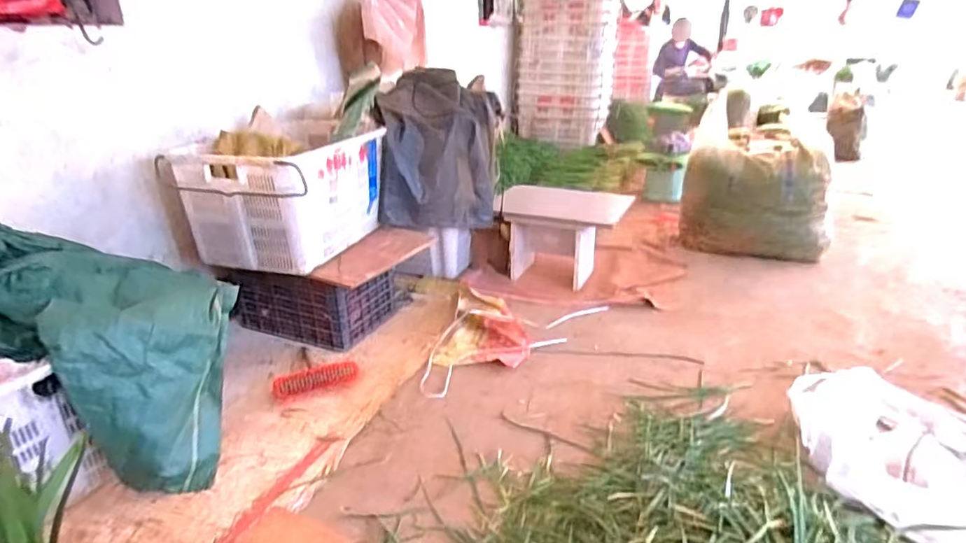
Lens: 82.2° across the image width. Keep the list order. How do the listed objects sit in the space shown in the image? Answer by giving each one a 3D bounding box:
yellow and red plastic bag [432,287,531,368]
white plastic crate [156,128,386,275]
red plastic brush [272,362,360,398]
[{"bbox_3d":[-0.002,0.168,1.806,0.290,0.061,0.389,0,24,2],"label":"yellow and red plastic bag"},{"bbox_3d":[-0.615,-0.242,1.757,0.443,0.333,0.517,9,26,22],"label":"white plastic crate"},{"bbox_3d":[-0.462,0.304,1.545,0.234,0.038,0.063,-12,27,-21],"label":"red plastic brush"}]

